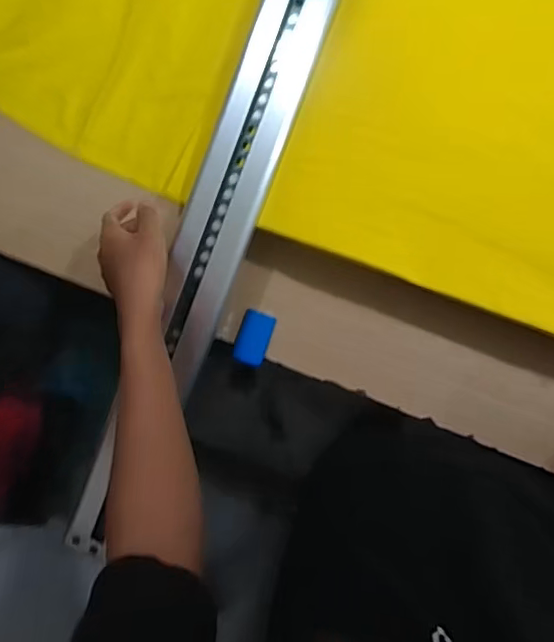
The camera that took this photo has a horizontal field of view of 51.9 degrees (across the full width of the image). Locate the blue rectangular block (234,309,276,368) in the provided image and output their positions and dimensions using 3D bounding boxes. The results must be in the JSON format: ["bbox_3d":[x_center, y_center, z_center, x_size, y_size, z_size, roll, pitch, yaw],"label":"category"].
[{"bbox_3d":[-0.030,0.022,0.744,0.043,0.015,0.069,16,92,7],"label":"blue rectangular block"}]

